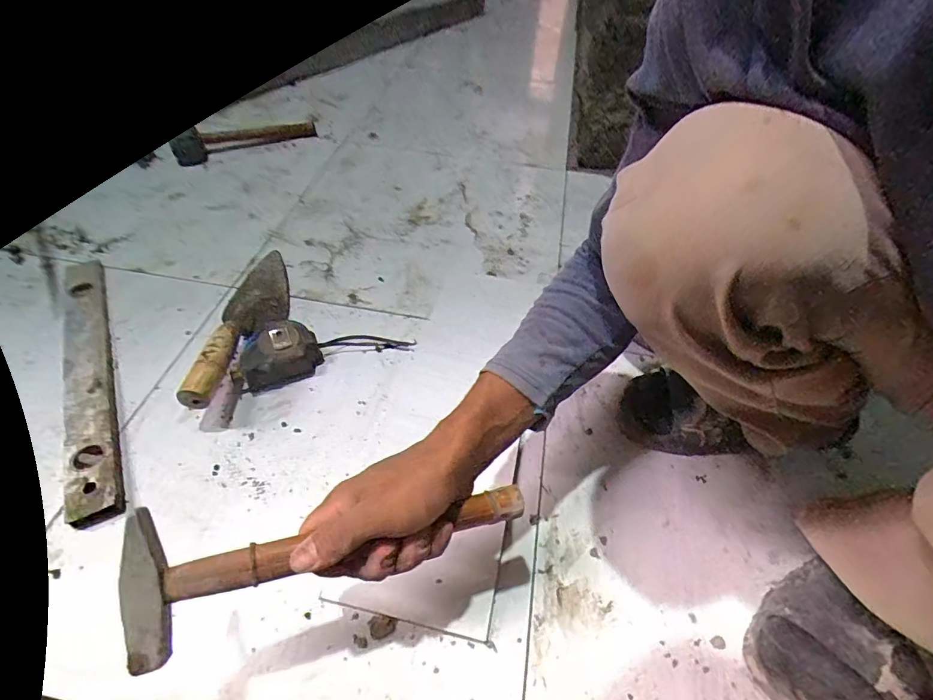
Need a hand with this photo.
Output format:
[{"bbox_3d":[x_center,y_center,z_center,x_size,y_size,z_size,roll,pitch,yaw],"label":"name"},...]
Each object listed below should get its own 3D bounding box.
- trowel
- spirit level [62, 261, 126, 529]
[{"bbox_3d":[-0.308,-0.041,0.641,0.087,0.060,0.329,-3,35,-5],"label":"trowel"},{"bbox_3d":[-0.493,0.017,0.599,0.048,0.027,0.449,-22,54,-20],"label":"spirit level"}]

